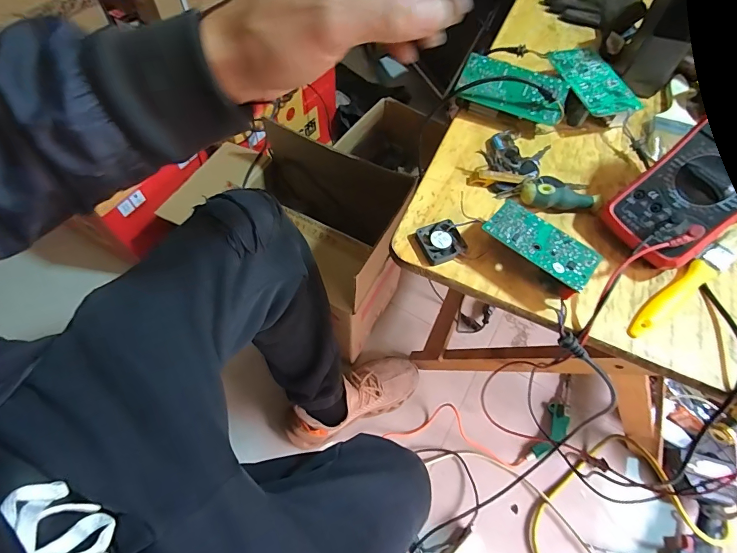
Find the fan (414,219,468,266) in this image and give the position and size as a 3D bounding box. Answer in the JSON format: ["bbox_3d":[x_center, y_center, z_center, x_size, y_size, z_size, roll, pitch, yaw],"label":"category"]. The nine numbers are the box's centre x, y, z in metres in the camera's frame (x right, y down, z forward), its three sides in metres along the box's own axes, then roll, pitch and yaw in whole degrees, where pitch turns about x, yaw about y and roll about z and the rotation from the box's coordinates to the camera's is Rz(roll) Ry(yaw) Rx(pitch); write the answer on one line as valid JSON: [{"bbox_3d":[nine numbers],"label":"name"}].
[{"bbox_3d":[0.071,-0.035,0.382,0.040,0.011,0.041,-17,63,-12],"label":"fan"}]

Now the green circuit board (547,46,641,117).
[{"bbox_3d":[0.274,-0.242,0.478,0.068,0.008,0.119,-12,63,-8],"label":"green circuit board"}]

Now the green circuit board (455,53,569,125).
[{"bbox_3d":[0.173,-0.226,0.466,0.124,0.018,0.066,21,76,8],"label":"green circuit board"}]

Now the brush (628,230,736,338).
[{"bbox_3d":[0.306,0.005,0.370,0.166,0.022,0.024,-31,67,-18],"label":"brush"}]

